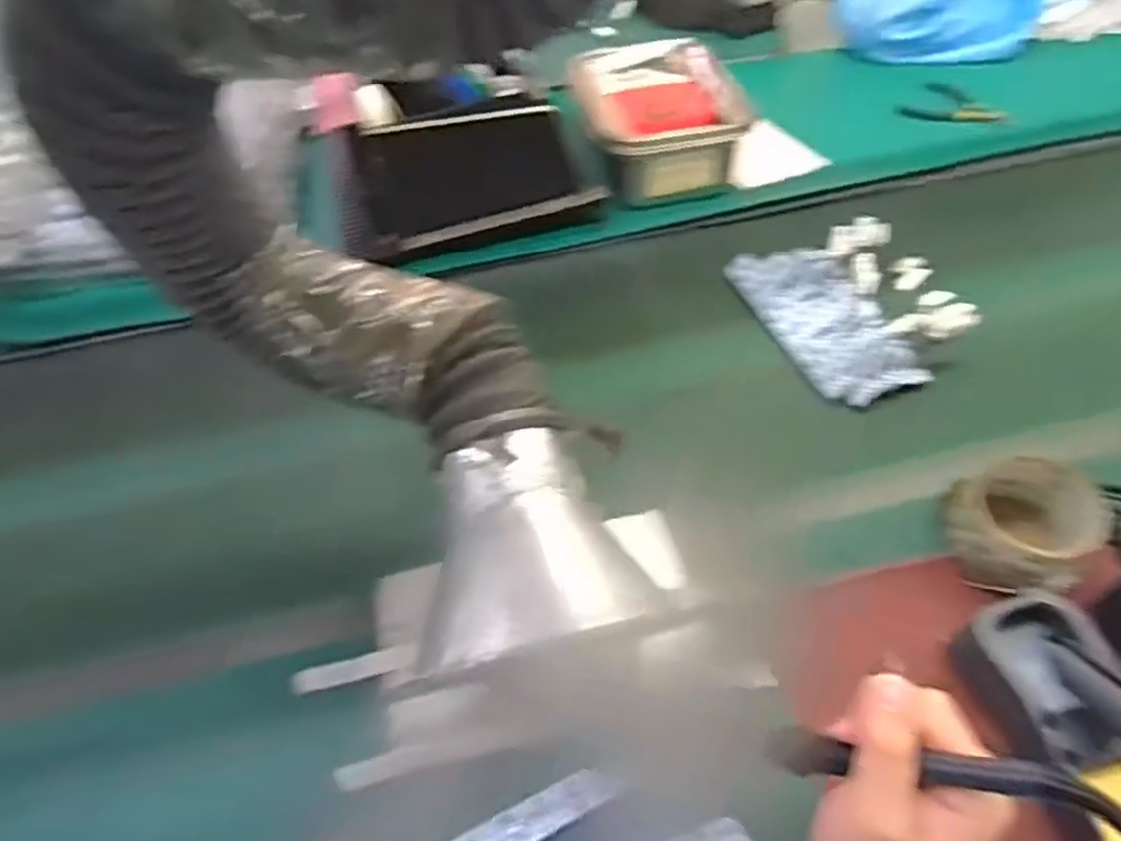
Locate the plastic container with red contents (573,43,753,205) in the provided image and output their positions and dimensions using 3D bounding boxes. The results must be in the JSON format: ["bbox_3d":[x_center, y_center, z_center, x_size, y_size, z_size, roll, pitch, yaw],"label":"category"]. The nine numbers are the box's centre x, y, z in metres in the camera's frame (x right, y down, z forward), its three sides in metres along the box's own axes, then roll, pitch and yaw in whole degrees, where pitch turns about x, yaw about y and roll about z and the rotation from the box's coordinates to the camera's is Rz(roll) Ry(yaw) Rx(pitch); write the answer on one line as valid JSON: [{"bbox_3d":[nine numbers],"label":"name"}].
[{"bbox_3d":[0.108,-0.346,0.881,0.169,0.076,0.224,-8,49,-3],"label":"plastic container with red contents"}]

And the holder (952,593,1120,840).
[{"bbox_3d":[0.308,0.174,0.430,0.075,0.080,0.168,-12,50,-6],"label":"holder"}]

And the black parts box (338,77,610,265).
[{"bbox_3d":[-0.105,-0.268,0.793,0.262,0.130,0.134,-20,51,-12],"label":"black parts box"}]

